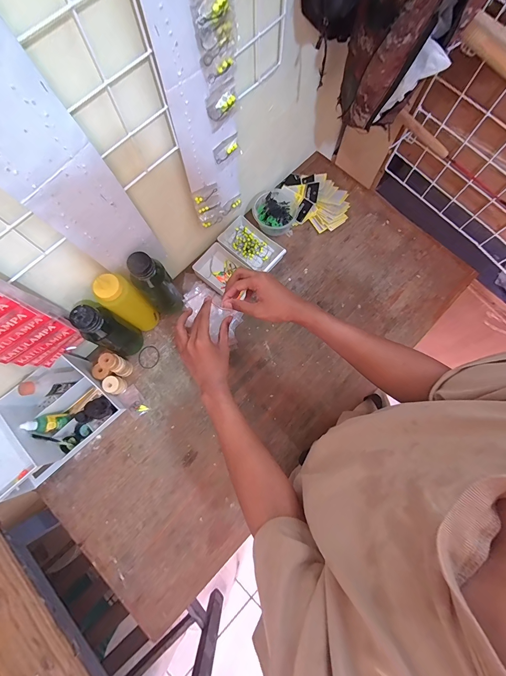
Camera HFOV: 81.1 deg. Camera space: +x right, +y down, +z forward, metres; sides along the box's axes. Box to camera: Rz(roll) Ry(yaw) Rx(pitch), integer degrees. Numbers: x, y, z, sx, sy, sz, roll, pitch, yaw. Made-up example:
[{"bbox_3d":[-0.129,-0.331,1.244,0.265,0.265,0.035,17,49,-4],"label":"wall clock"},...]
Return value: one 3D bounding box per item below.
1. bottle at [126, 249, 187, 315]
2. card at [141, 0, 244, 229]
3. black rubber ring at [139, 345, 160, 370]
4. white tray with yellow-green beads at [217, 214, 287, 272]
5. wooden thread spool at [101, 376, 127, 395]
[{"bbox_3d":[-0.185,-0.098,0.581,0.062,0.185,0.056,-30,79,-6],"label":"bottle"},{"bbox_3d":[-0.061,-0.302,0.411,0.103,0.389,0.022,-37,79,-8],"label":"card"},{"bbox_3d":[-0.227,0.042,0.647,0.047,0.004,0.050,0,77,0],"label":"black rubber ring"},{"bbox_3d":[-0.006,-0.217,0.686,0.153,0.032,0.080,43,81,9],"label":"white tray with yellow-green beads"},{"bbox_3d":[-0.282,0.097,0.607,0.030,0.045,0.032,0,77,0],"label":"wooden thread spool"}]

